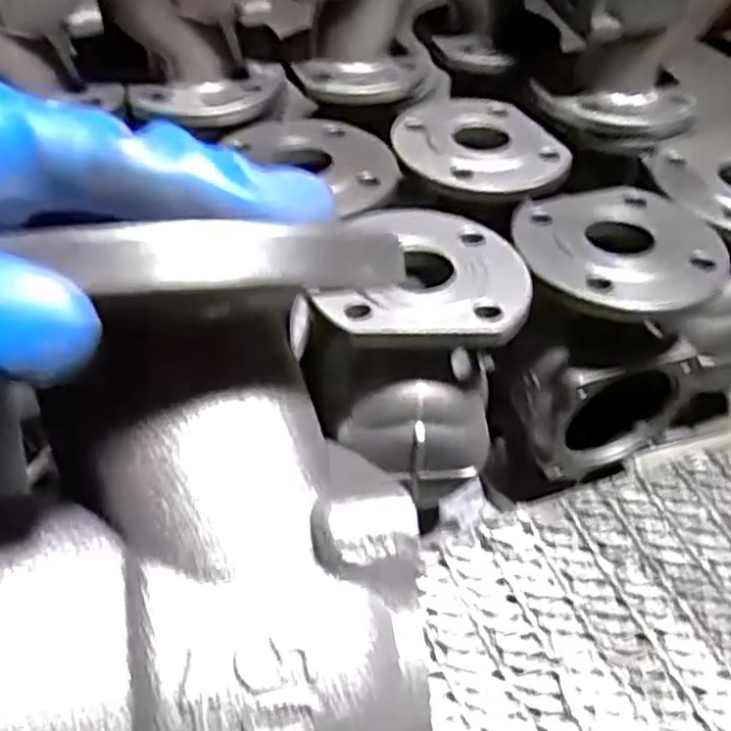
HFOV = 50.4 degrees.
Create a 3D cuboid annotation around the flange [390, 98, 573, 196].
[{"bbox_3d":[0.095,-0.198,0.680,0.132,0.016,0.151,-7,45,-9],"label":"flange"}]

